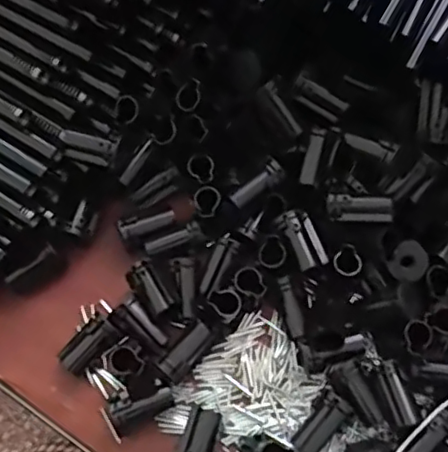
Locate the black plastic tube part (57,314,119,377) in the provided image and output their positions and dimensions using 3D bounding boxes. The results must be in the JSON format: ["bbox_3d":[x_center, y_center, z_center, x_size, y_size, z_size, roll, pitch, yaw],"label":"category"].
[{"bbox_3d":[-0.077,0.068,0.350,0.018,0.018,0.035,43,79,14],"label":"black plastic tube part"}]

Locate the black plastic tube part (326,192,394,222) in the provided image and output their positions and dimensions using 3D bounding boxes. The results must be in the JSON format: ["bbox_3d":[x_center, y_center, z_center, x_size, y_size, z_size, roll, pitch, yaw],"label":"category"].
[{"bbox_3d":[0.075,-0.009,0.341,0.035,0.014,0.014,5,73,4],"label":"black plastic tube part"}]

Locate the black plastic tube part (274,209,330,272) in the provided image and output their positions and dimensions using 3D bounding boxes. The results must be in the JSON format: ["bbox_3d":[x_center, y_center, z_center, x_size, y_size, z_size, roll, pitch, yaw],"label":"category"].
[{"bbox_3d":[0.044,0.008,0.345,0.018,0.010,0.034,-25,73,-5],"label":"black plastic tube part"}]

